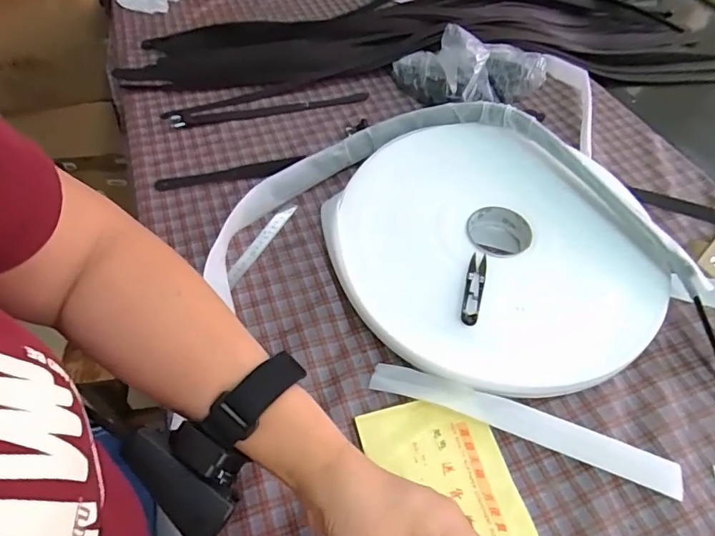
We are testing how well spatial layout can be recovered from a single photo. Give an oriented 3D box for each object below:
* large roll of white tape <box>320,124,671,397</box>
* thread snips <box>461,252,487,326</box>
[{"bbox_3d":[0.164,-0.035,0.594,0.378,0.065,0.395,-29,59,-25],"label":"large roll of white tape"},{"bbox_3d":[0.131,0.023,0.537,0.020,0.006,0.098,15,51,7],"label":"thread snips"}]

